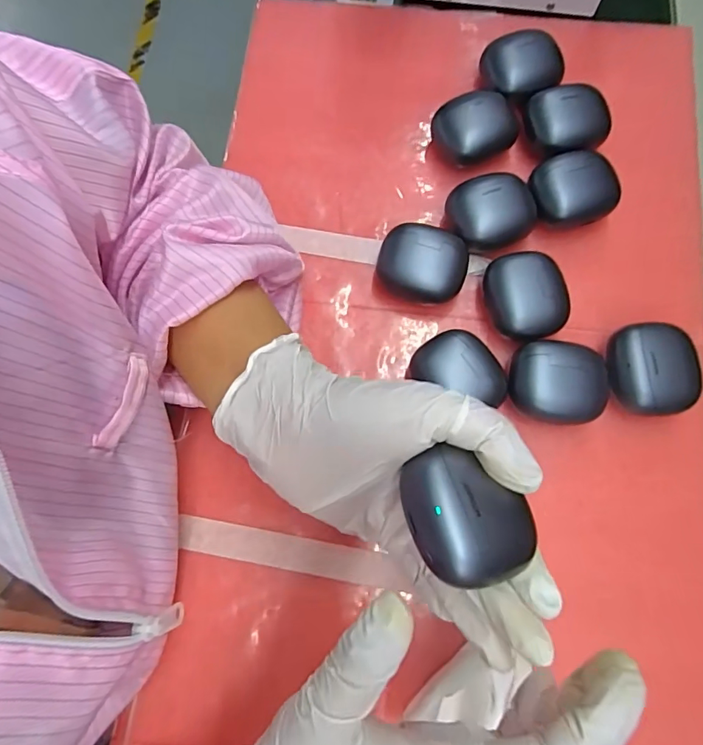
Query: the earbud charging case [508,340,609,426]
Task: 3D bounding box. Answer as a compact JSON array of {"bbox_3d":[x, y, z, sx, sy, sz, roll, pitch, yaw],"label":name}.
[{"bbox_3d":[0.125,0.007,0.288,0.054,0.027,0.047,2,76,2],"label":"earbud charging case"}]

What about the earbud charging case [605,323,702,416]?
[{"bbox_3d":[0.183,-0.001,0.289,0.048,0.028,0.053,-9,76,0],"label":"earbud charging case"}]

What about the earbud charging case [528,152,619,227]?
[{"bbox_3d":[0.152,-0.123,0.322,0.053,0.030,0.046,-6,76,0],"label":"earbud charging case"}]

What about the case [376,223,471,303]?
[{"bbox_3d":[0.046,-0.070,0.311,0.056,0.030,0.046,9,77,4],"label":"case"}]

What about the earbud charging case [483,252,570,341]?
[{"bbox_3d":[0.112,-0.047,0.305,0.044,0.029,0.054,-16,76,-2],"label":"earbud charging case"}]

